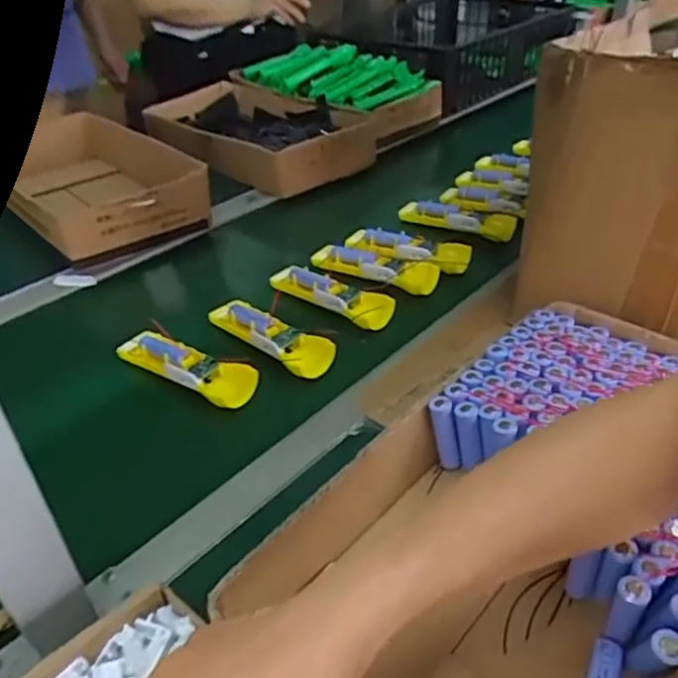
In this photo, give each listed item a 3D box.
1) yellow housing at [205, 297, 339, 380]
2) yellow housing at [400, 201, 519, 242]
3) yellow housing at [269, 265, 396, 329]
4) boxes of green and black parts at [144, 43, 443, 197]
[{"bbox_3d":[-0.074,-0.009,0.670,0.158,0.020,0.052,29,47,35],"label":"yellow housing"},{"bbox_3d":[0.163,-0.167,0.860,0.152,0.024,0.049,15,41,22],"label":"yellow housing"},{"bbox_3d":[-0.007,-0.051,0.724,0.165,0.030,0.045,26,46,32],"label":"yellow housing"},{"bbox_3d":[-0.090,-0.401,1.088,0.389,0.118,0.370,29,47,35],"label":"boxes of green and black parts"}]

